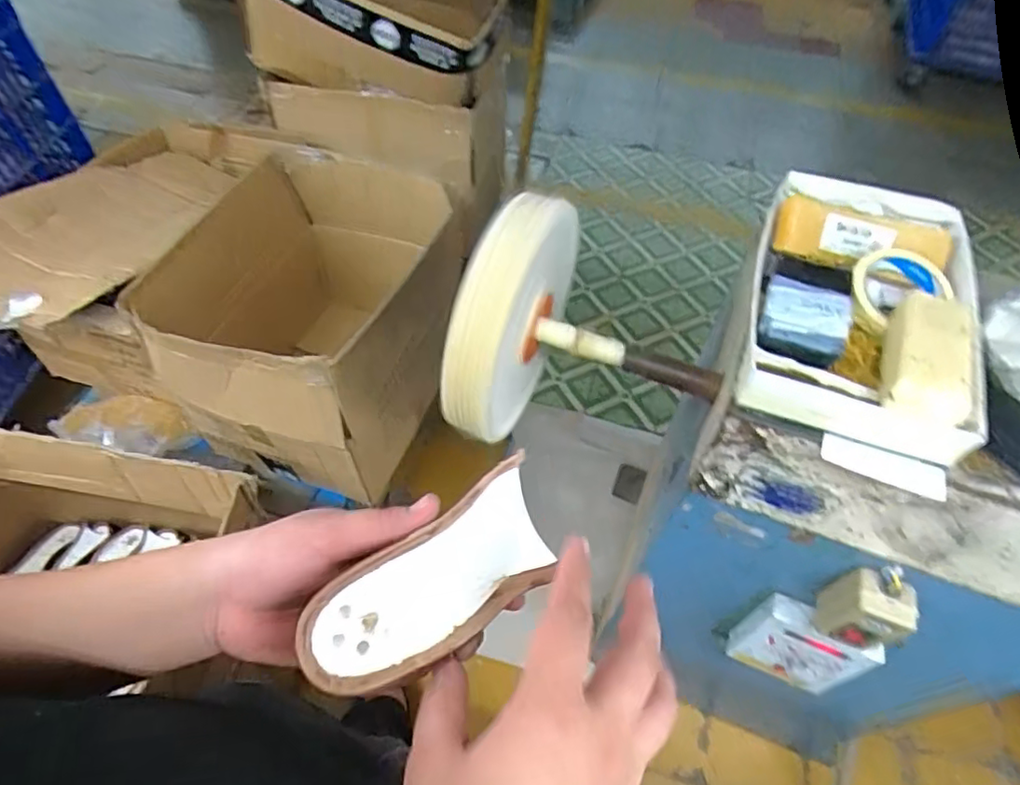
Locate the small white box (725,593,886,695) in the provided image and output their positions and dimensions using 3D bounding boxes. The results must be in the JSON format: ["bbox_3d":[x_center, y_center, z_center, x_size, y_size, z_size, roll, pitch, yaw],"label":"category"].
[{"bbox_3d":[0.390,0.342,0.800,0.138,0.192,0.037,19,55,12],"label":"small white box"}]

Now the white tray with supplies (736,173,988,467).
[{"bbox_3d":[0.342,-0.100,0.578,0.196,0.060,0.326,19,55,12],"label":"white tray with supplies"}]

